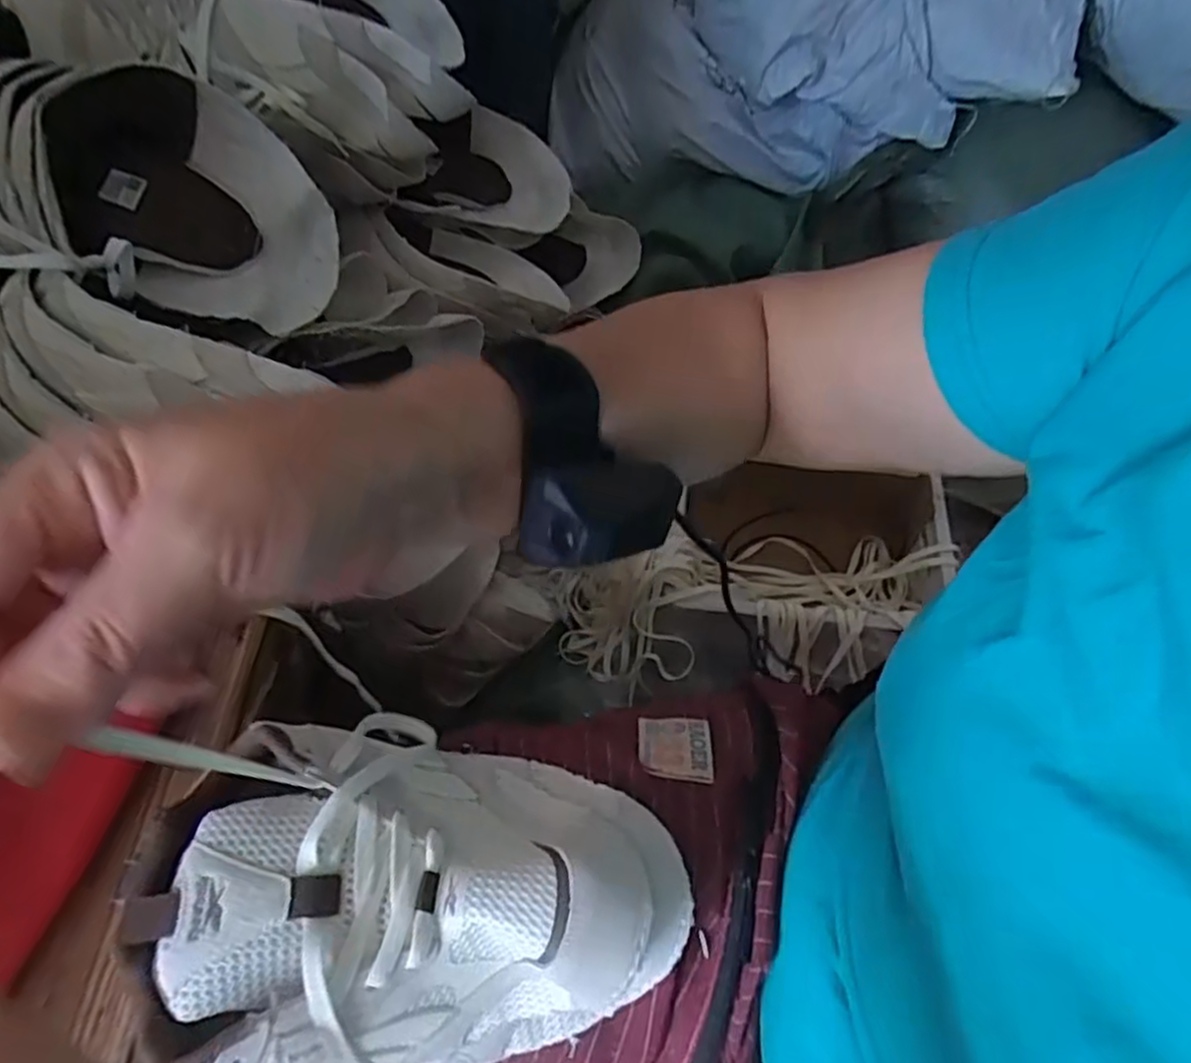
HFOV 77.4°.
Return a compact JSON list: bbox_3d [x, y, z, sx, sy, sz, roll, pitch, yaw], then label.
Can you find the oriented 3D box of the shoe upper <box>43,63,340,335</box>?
[{"bbox_3d":[-0.290,-0.221,0.520,0.181,0.194,0.093,-31,21,-6],"label":"shoe upper"}]

